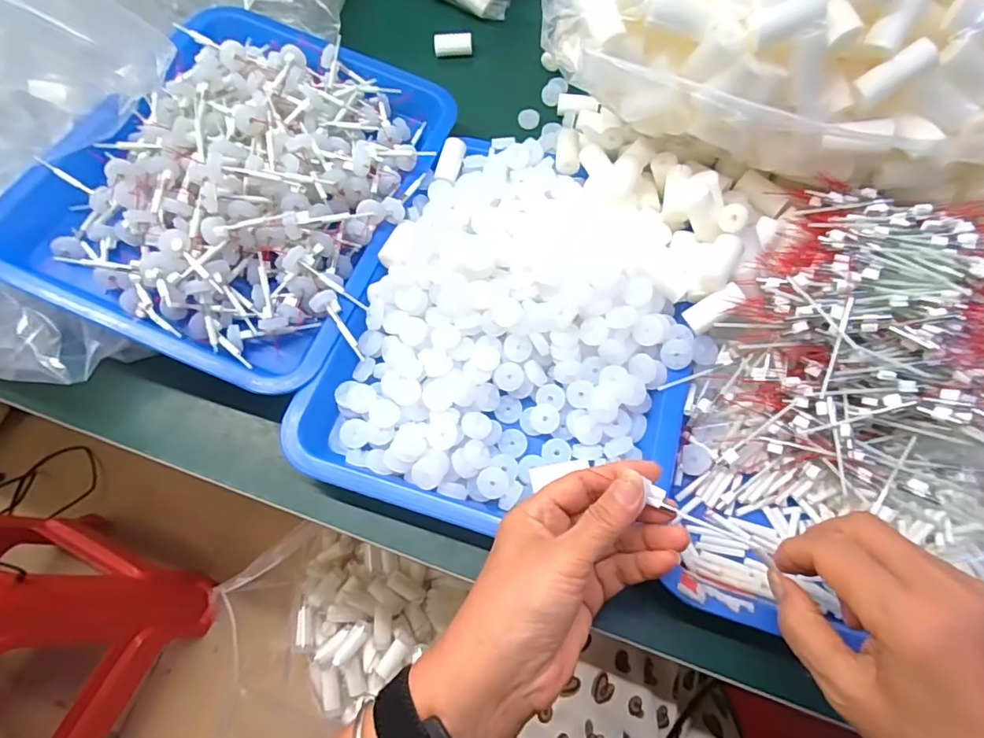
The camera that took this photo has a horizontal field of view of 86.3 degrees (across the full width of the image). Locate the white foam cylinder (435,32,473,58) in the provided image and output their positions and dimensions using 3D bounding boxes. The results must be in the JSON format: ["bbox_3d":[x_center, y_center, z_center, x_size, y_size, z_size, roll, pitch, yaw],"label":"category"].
[{"bbox_3d":[-0.041,-0.356,0.576,0.041,0.021,0.019,-1,65,3],"label":"white foam cylinder"}]

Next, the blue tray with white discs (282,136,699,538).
[{"bbox_3d":[0.019,-0.046,0.390,0.251,0.046,0.310,14,66,10],"label":"blue tray with white discs"}]

